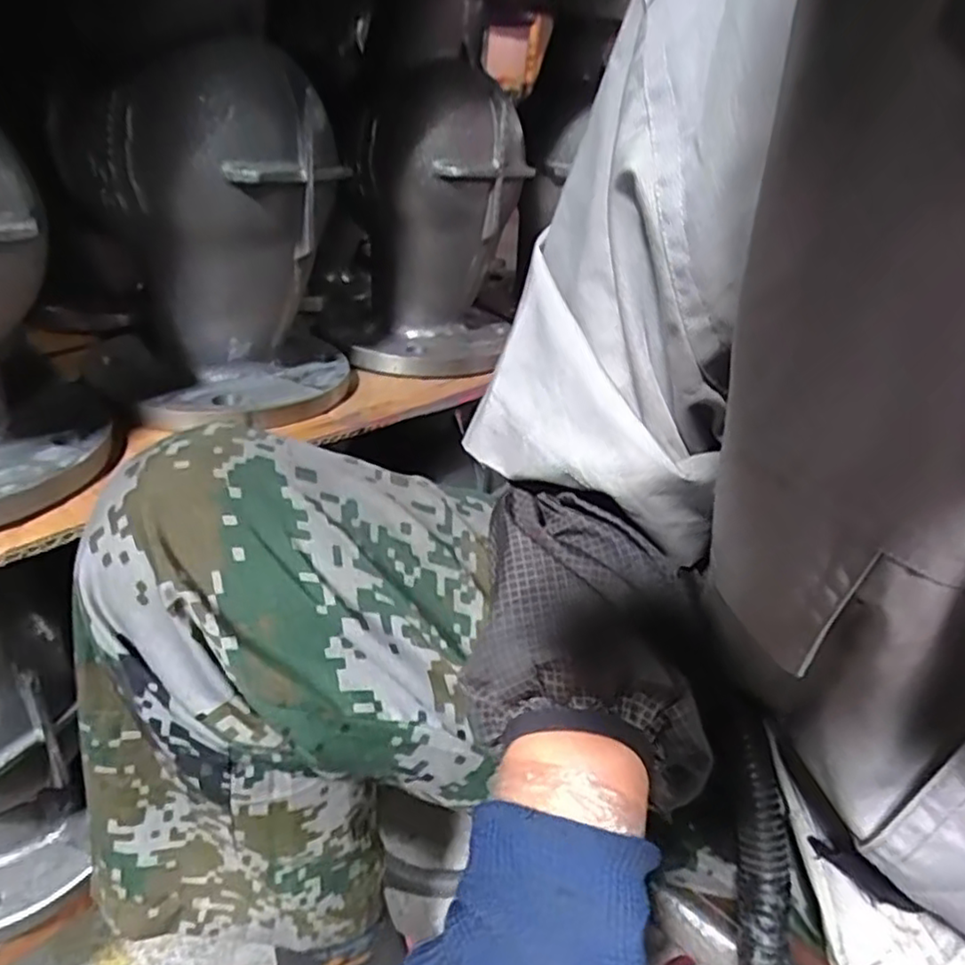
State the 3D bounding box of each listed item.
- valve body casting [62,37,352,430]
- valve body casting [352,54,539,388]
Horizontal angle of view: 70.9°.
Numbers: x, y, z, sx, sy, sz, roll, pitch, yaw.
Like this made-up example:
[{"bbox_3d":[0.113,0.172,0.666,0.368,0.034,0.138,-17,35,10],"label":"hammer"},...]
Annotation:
[{"bbox_3d":[-0.159,-0.150,0.418,0.147,0.189,0.130,-5,31,-18],"label":"valve body casting"},{"bbox_3d":[-0.035,-0.198,0.529,0.114,0.201,0.117,10,30,8],"label":"valve body casting"}]

